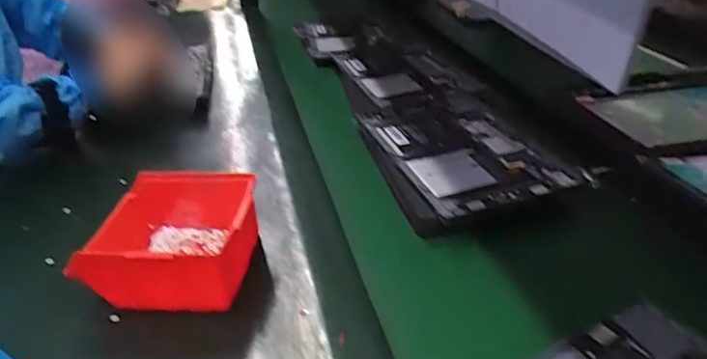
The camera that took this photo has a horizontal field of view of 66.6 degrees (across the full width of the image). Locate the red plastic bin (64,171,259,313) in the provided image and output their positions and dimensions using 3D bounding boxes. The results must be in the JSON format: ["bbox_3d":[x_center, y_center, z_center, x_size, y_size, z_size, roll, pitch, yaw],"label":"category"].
[{"bbox_3d":[-0.160,0.053,0.472,0.142,0.063,0.121,0,31,7],"label":"red plastic bin"}]

